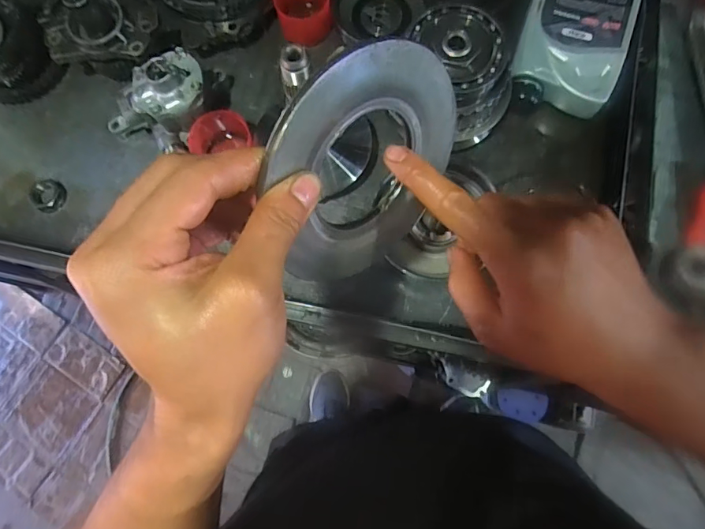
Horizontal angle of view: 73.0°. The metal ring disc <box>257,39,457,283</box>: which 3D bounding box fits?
[{"bbox_3d":[0.008,-0.048,0.246,0.010,0.126,0.122,38,126,32],"label":"metal ring disc"}]

